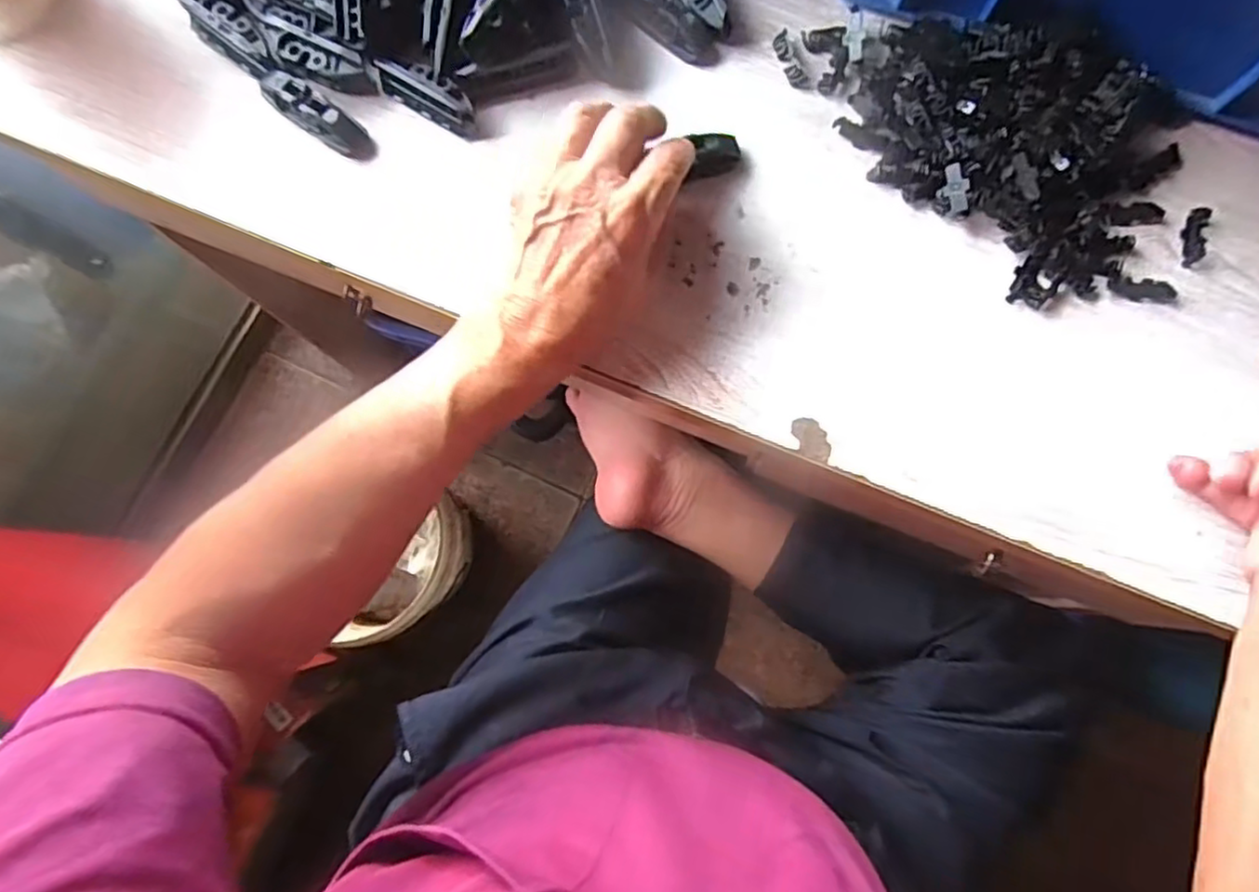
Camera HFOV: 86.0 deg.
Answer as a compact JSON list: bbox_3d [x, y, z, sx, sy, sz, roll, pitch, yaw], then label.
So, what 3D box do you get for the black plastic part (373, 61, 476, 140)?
[{"bbox_3d":[-0.116,-0.207,0.398,0.064,0.024,0.021,35,82,7],"label":"black plastic part"}]

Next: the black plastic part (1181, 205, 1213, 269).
[{"bbox_3d":[0.322,-0.119,0.382,0.014,0.006,0.036,16,80,3],"label":"black plastic part"}]

